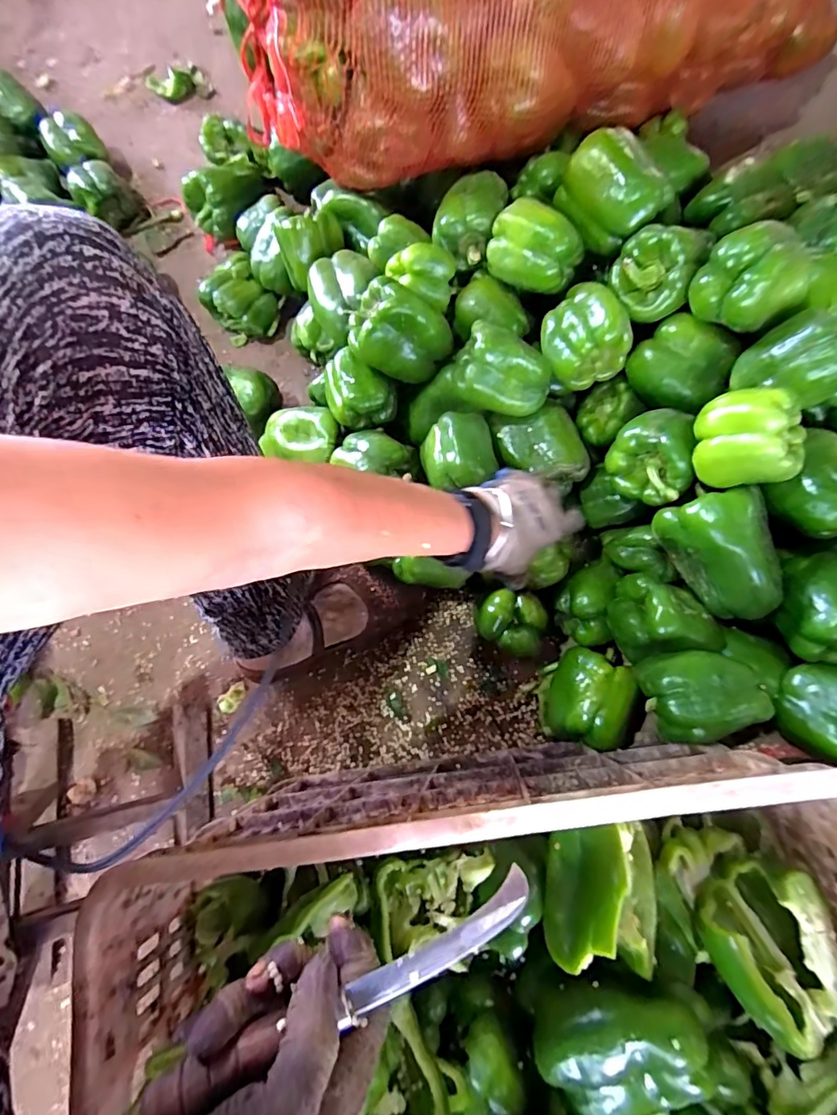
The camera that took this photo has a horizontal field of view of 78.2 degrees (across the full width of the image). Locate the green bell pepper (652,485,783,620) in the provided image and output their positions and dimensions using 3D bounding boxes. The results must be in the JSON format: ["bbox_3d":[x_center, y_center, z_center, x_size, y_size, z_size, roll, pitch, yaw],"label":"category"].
[{"bbox_3d":[0.281,0.002,0.481,0.077,0.068,0.110,-12,75,-2],"label":"green bell pepper"}]

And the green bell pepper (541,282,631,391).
[{"bbox_3d":[0.165,-0.230,0.525,0.071,0.064,0.087,-16,75,-3],"label":"green bell pepper"}]

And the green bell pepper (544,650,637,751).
[{"bbox_3d":[0.180,0.153,0.560,0.075,0.089,0.091,18,76,6],"label":"green bell pepper"}]

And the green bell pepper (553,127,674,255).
[{"bbox_3d":[0.197,-0.364,0.513,0.079,0.063,0.097,-28,76,-6],"label":"green bell pepper"}]

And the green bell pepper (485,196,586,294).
[{"bbox_3d":[0.117,-0.320,0.529,0.088,0.057,0.056,41,80,11],"label":"green bell pepper"}]

